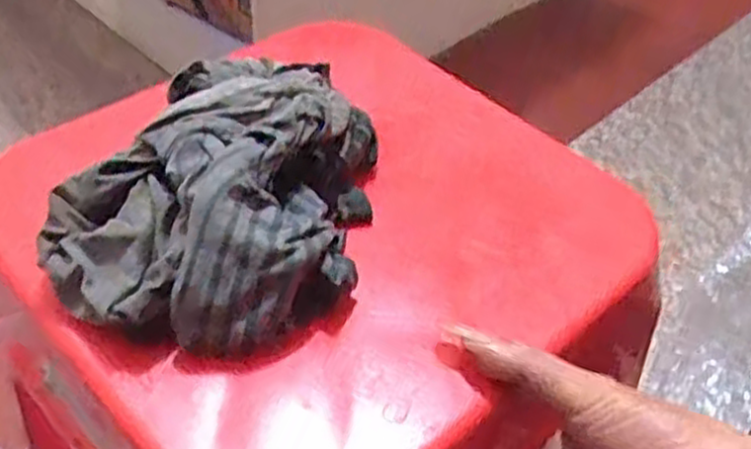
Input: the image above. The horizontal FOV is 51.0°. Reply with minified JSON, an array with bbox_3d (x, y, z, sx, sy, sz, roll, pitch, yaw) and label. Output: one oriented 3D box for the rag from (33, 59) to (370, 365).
[{"bbox_3d":[-0.077,-0.032,0.406,0.146,0.062,0.195,7,46,3],"label":"rag"}]

